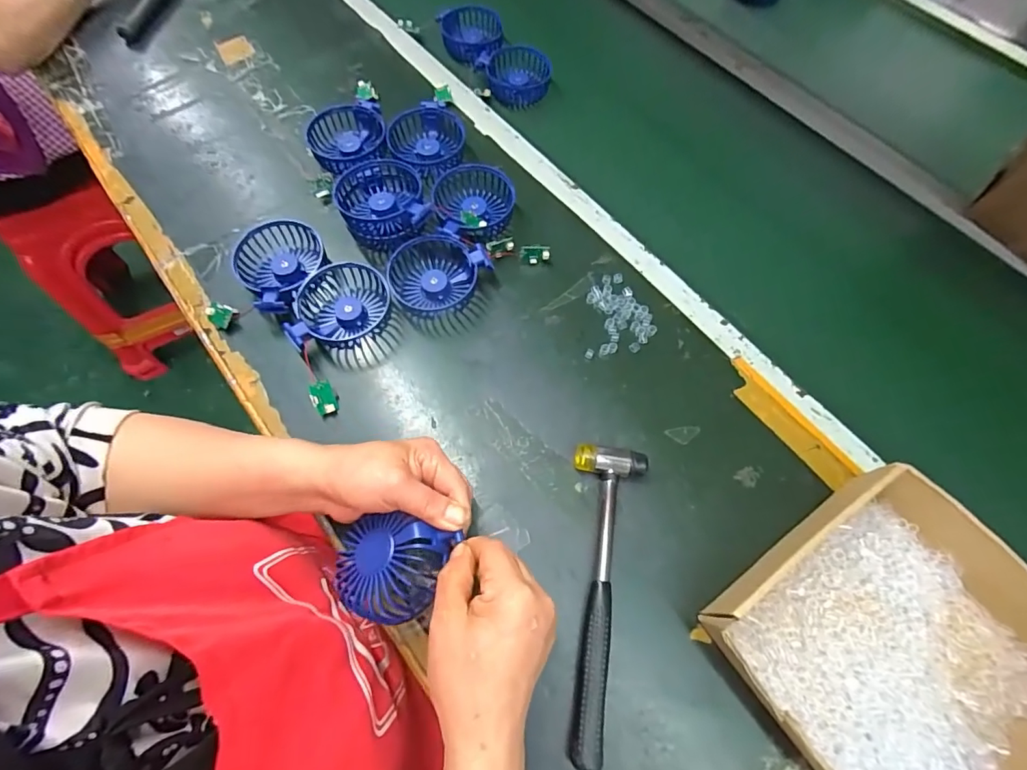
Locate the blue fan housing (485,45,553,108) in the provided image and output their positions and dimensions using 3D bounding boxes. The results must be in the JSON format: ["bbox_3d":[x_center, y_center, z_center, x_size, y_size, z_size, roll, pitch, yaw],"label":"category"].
[{"bbox_3d":[0.005,-0.432,0.673,0.091,0.040,0.086,6,66,0],"label":"blue fan housing"}]

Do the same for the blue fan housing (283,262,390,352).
[{"bbox_3d":[-0.175,-0.078,0.489,0.096,0.043,0.087,-4,66,-5],"label":"blue fan housing"}]

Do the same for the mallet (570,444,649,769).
[{"bbox_3d":[0.076,0.167,0.390,0.060,0.023,0.236,6,66,0],"label":"mallet"}]

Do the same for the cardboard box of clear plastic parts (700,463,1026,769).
[{"bbox_3d":[0.285,0.201,0.355,0.211,0.072,0.206,-35,72,-16],"label":"cardboard box of clear plastic parts"}]

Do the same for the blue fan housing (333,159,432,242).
[{"bbox_3d":[-0.141,-0.198,0.513,0.089,0.039,0.090,1,66,-2],"label":"blue fan housing"}]

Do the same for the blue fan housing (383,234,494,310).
[{"bbox_3d":[-0.078,-0.114,0.505,0.103,0.040,0.081,8,66,1],"label":"blue fan housing"}]

